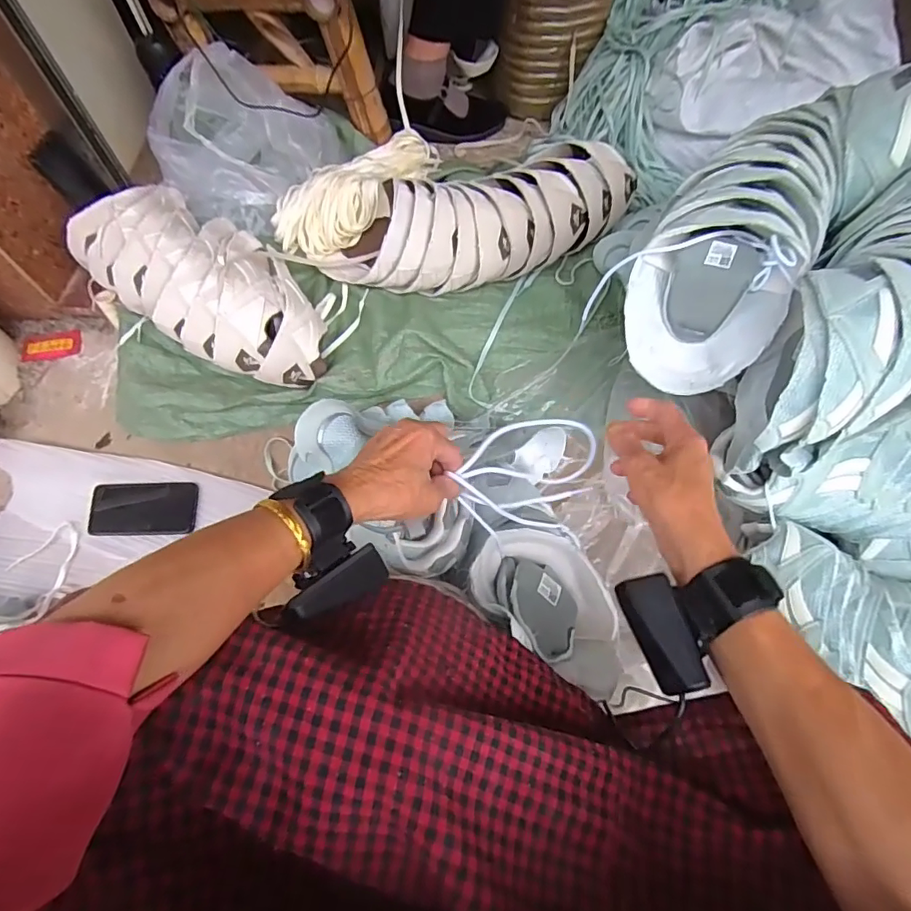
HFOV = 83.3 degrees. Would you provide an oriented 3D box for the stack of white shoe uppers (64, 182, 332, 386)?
[{"bbox_3d":[-0.347,-0.254,0.732,0.392,0.100,0.197,36,69,3],"label":"stack of white shoe uppers"}]

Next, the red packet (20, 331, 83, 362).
[{"bbox_3d":[-0.666,-0.182,0.845,0.092,0.009,0.041,-8,87,-6],"label":"red packet"}]

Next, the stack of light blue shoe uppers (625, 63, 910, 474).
[{"bbox_3d":[0.377,-0.188,0.553,0.333,0.192,0.336,-38,68,-16],"label":"stack of light blue shoe uppers"}]

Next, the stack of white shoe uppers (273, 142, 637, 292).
[{"bbox_3d":[0.019,-0.339,0.781,0.496,0.135,0.151,-13,63,-5],"label":"stack of white shoe uppers"}]

